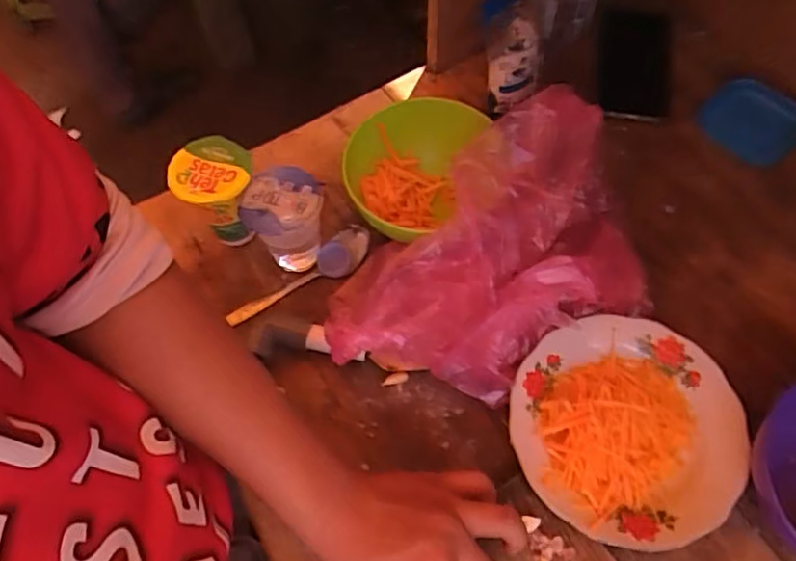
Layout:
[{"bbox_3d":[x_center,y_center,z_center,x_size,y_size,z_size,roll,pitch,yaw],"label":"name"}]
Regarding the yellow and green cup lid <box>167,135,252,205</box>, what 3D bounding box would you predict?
[{"bbox_3d":[-0.166,-0.098,0.547,0.068,0.010,0.068,2,66,-3],"label":"yellow and green cup lid"}]

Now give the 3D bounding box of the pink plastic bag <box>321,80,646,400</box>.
[{"bbox_3d":[0.075,-0.018,0.516,0.284,0.135,0.185,-20,62,-5],"label":"pink plastic bag"}]

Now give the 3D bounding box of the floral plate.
[{"bbox_3d":[0.180,0.117,0.499,0.169,0.037,0.175,-1,61,2],"label":"floral plate"}]

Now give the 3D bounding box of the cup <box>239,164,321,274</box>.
[{"bbox_3d":[-0.100,-0.051,0.577,0.073,0.088,0.067,-3,61,5],"label":"cup"}]

